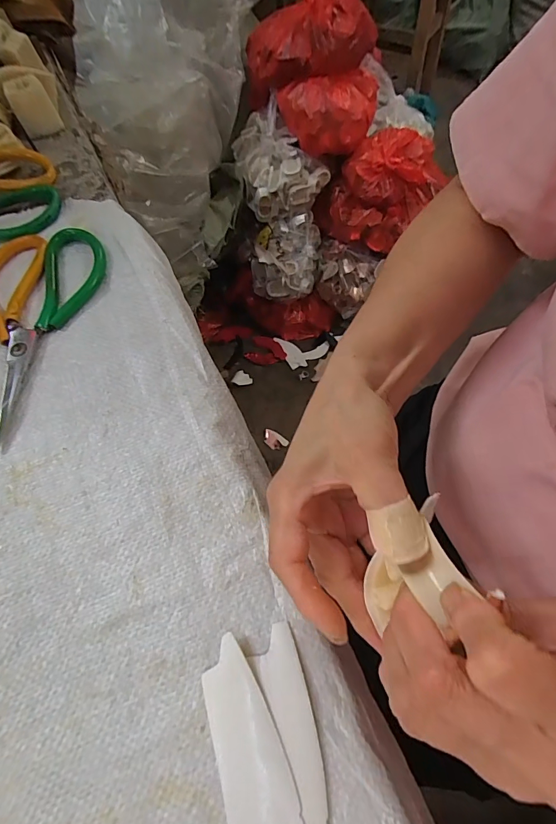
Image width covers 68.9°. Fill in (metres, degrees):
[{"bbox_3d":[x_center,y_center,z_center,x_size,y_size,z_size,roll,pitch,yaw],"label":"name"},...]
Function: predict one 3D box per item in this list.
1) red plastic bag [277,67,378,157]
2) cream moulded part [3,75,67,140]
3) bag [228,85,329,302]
[{"bbox_3d":[0.117,-0.672,0.900,0.220,0.104,0.143,-7,63,-2],"label":"red plastic bag"},{"bbox_3d":[-0.253,-0.314,0.417,0.013,0.050,0.042,21,51,42],"label":"cream moulded part"},{"bbox_3d":[0.017,-0.504,0.993,0.205,0.429,0.138,-9,20,-2],"label":"bag"}]

